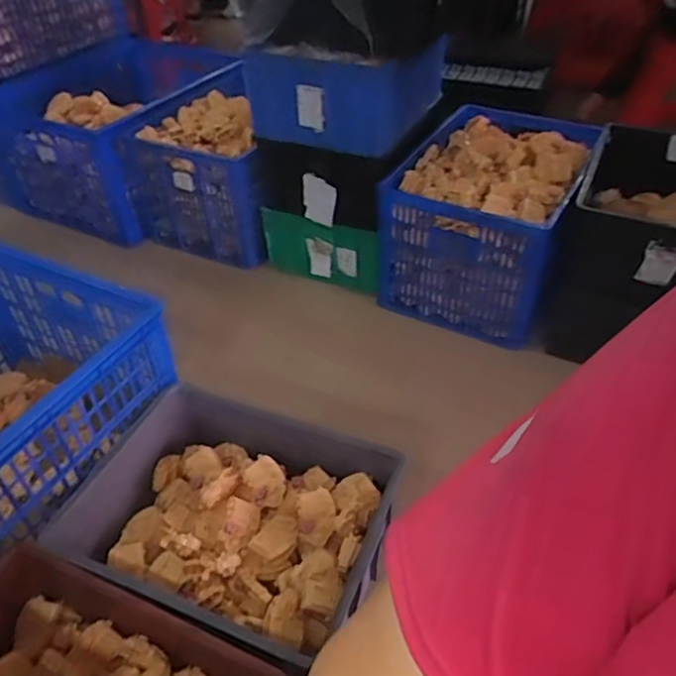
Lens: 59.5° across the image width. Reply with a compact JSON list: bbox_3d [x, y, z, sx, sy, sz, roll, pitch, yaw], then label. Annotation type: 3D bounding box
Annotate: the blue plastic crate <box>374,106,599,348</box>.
[{"bbox_3d":[0.474,-0.422,1.843,0.463,0.391,0.771,17,46,19],"label":"blue plastic crate"}]

